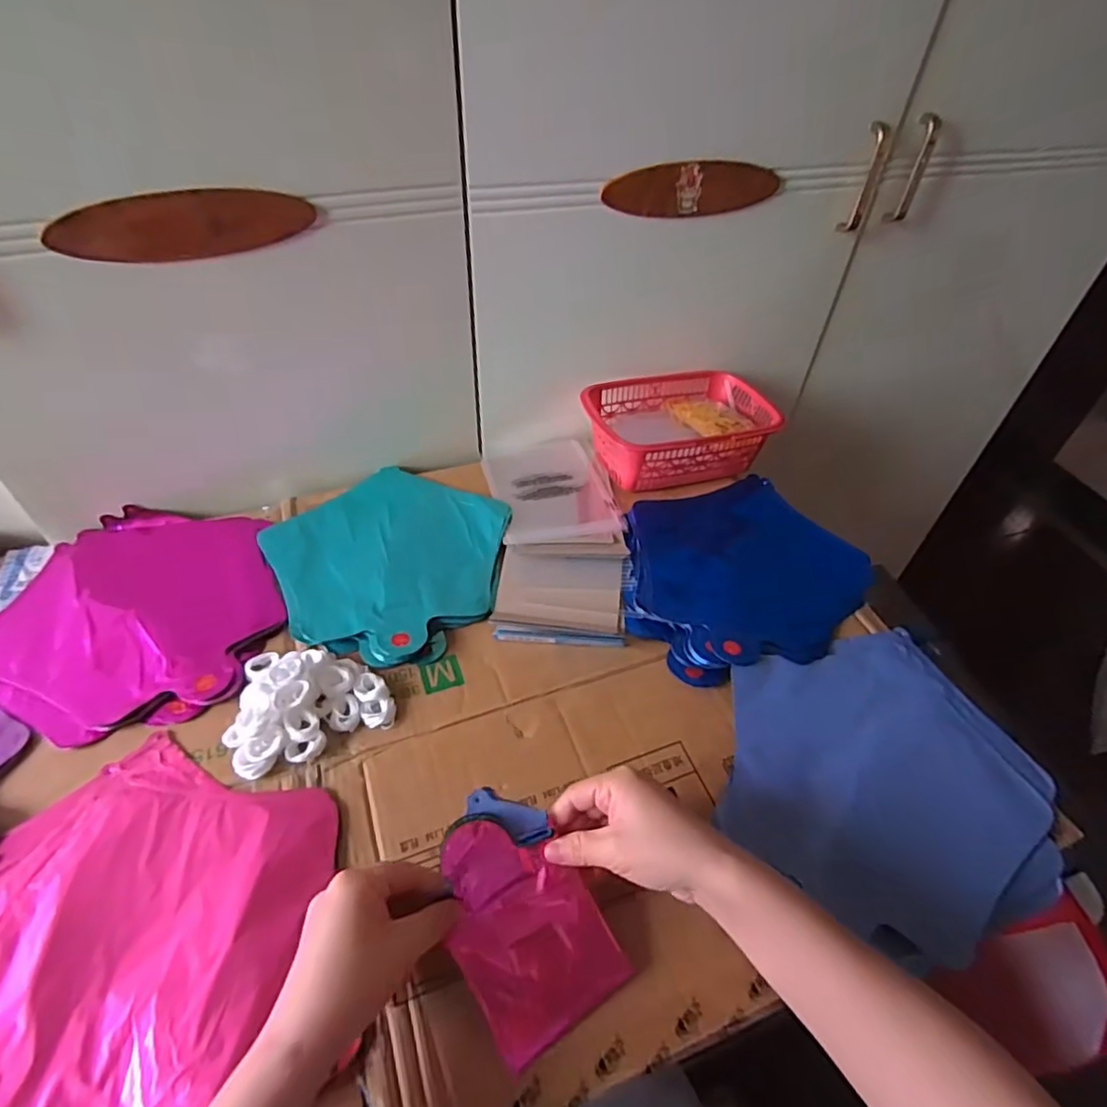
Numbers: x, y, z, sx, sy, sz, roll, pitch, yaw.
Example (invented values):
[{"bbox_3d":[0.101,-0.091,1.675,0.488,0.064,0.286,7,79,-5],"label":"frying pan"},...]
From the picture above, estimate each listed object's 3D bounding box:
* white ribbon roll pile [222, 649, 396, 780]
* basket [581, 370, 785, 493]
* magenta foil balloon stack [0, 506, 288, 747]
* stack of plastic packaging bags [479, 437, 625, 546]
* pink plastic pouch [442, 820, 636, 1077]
[{"bbox_3d":[-0.197,0.106,0.488,0.116,0.034,0.102,-17,49,-19],"label":"white ribbon roll pile"},{"bbox_3d":[0.143,-0.147,0.730,0.205,0.071,0.140,-12,48,-15],"label":"basket"},{"bbox_3d":[-0.378,0.044,0.555,0.235,0.014,0.256,-15,49,-17],"label":"magenta foil balloon stack"},{"bbox_3d":[-0.004,-0.076,0.693,0.127,0.012,0.189,-8,47,-11],"label":"stack of plastic packaging bags"},{"bbox_3d":[-0.020,0.227,0.384,0.086,0.014,0.128,-30,81,-15],"label":"pink plastic pouch"}]

